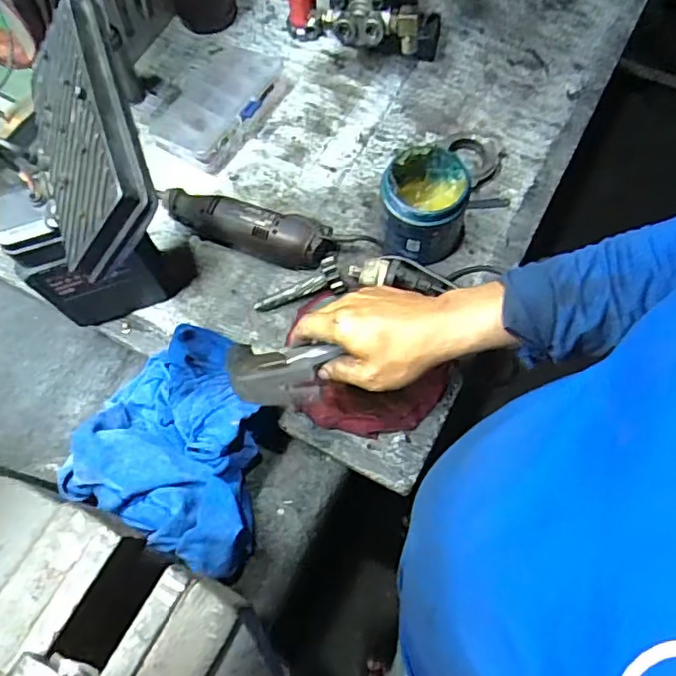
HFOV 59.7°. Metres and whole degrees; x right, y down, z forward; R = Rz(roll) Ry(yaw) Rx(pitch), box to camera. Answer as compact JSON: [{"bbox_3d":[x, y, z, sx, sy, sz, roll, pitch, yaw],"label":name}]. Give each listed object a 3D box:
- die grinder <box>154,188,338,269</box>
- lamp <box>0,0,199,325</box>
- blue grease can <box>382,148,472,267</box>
[{"bbox_3d":[-0.108,-0.128,0.676,0.201,0.048,0.048,16,68,8],"label":"die grinder"},{"bbox_3d":[-0.226,-0.108,0.547,0.151,0.276,0.202,-19,68,-6],"label":"lamp"},{"bbox_3d":[0.095,-0.143,0.644,0.088,0.097,0.100,23,70,11],"label":"blue grease can"}]

